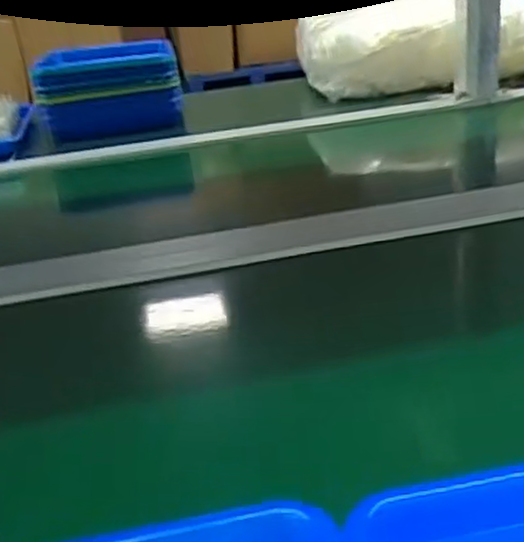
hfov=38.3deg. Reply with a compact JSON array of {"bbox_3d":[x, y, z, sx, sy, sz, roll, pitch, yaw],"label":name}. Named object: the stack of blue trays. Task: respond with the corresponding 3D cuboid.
[{"bbox_3d":[-0.285,-0.357,1.436,0.247,0.137,0.252,-9,25,-6],"label":"stack of blue trays"}]

